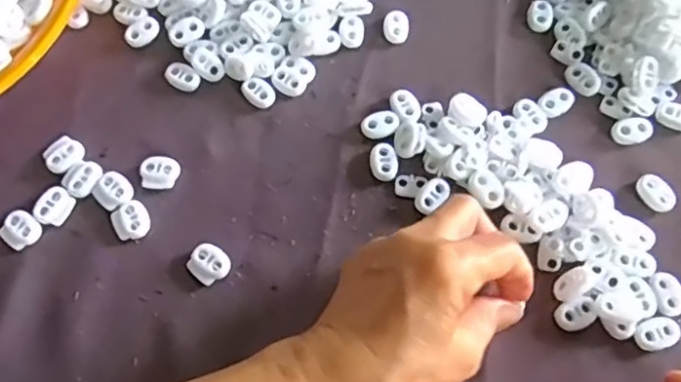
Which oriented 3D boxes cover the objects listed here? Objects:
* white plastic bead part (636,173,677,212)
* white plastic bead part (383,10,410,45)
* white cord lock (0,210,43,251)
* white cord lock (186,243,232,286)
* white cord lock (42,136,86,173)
[{"bbox_3d":[0.175,0.001,0.338,0.018,0.005,0.022,-33,70,-11],"label":"white plastic bead part"},{"bbox_3d":[0.035,-0.103,0.382,0.016,0.004,0.022,4,67,4],"label":"white plastic bead part"},{"bbox_3d":[-0.178,0.022,0.339,0.021,0.005,0.019,41,75,17],"label":"white cord lock"},{"bbox_3d":[-0.070,0.039,0.328,0.021,0.006,0.020,30,72,14],"label":"white cord lock"},{"bbox_3d":[-0.161,-0.021,0.355,0.019,0.004,0.022,42,75,17],"label":"white cord lock"}]

